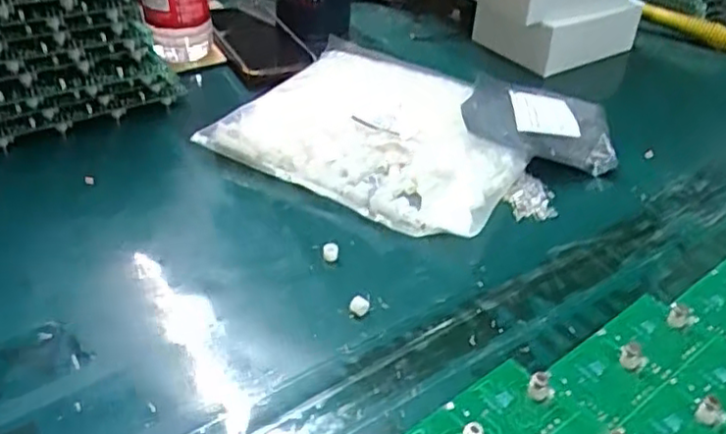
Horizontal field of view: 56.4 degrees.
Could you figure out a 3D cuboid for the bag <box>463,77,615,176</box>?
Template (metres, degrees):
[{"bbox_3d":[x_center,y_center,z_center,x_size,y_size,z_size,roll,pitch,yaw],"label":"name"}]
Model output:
[{"bbox_3d":[0.152,-0.084,0.593,0.128,0.035,0.119,5,37,3],"label":"bag"}]

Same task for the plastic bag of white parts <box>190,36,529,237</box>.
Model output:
[{"bbox_3d":[0.021,-0.080,0.575,0.239,0.034,0.214,20,40,21],"label":"plastic bag of white parts"}]

